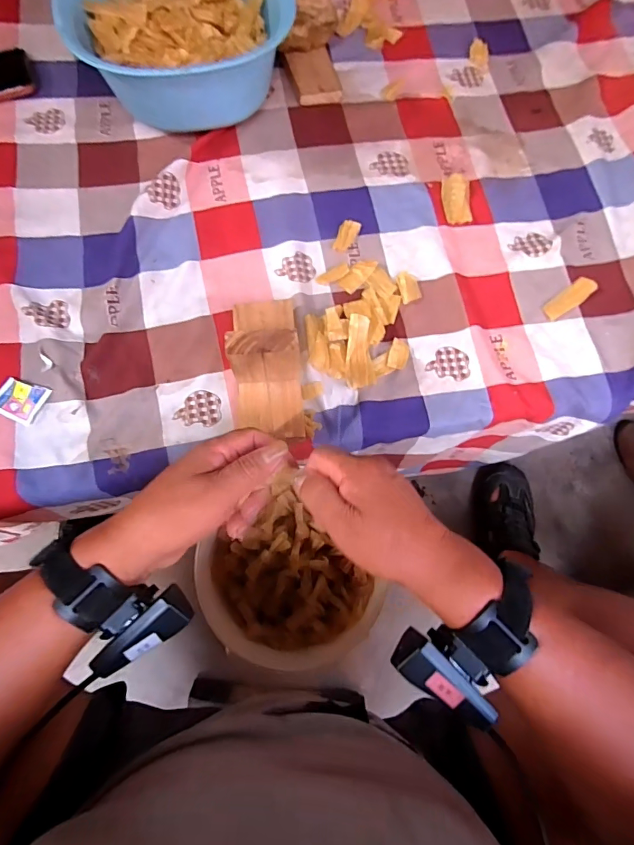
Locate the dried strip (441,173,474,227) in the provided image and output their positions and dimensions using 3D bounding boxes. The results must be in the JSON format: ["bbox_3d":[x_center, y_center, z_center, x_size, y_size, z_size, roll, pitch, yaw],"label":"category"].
[{"bbox_3d":[0.186,-0.300,0.555,0.038,0.006,0.082,1,75,-1],"label":"dried strip"}]

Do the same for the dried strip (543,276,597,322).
[{"bbox_3d":[0.314,-0.155,0.521,0.075,0.005,0.025,-37,79,-10],"label":"dried strip"}]

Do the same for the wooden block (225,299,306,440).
[{"bbox_3d":[-0.052,-0.067,0.436,0.068,0.095,0.157,-5,75,-3],"label":"wooden block"}]

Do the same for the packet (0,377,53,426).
[{"bbox_3d":[-0.324,-0.025,0.459,0.047,0.009,0.043,22,76,4],"label":"packet"}]

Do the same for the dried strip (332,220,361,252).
[{"bbox_3d":[0.037,-0.236,0.534,0.022,0.006,0.048,23,76,5],"label":"dried strip"}]

